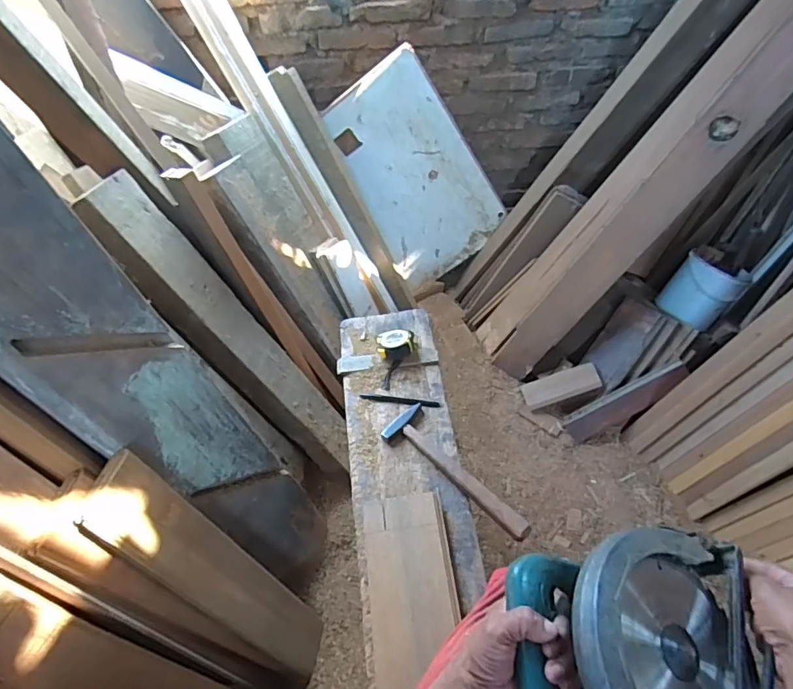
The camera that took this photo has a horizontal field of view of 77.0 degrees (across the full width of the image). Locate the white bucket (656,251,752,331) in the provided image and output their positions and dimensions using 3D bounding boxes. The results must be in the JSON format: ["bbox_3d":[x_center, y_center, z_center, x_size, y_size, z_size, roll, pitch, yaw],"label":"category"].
[{"bbox_3d":[0.902,-0.153,1.477,0.195,0.215,0.170,-12,48,-32],"label":"white bucket"}]

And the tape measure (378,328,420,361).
[{"bbox_3d":[0.002,-0.003,0.971,0.078,0.045,0.074,0,52,-1],"label":"tape measure"}]

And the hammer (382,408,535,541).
[{"bbox_3d":[0.091,0.208,0.817,0.090,0.048,0.286,-32,59,-23],"label":"hammer"}]

